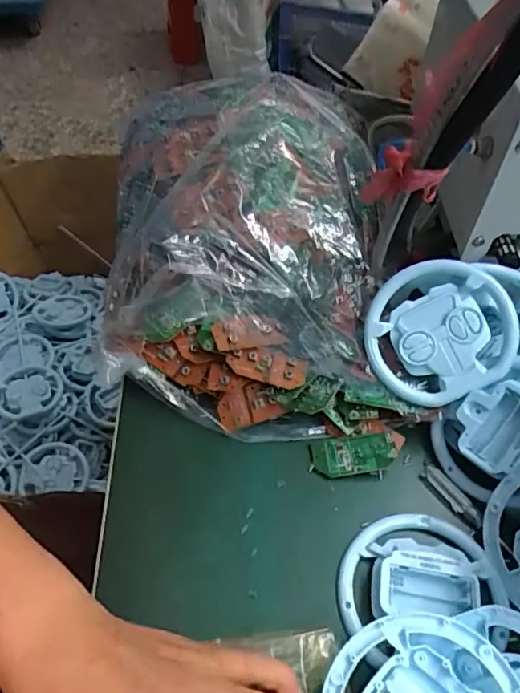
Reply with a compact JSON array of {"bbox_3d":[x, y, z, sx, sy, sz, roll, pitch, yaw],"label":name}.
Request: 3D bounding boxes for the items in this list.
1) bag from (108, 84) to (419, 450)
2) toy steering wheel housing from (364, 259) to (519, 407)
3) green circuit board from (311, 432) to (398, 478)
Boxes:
[{"bbox_3d":[-0.017,-0.091,0.464,0.222,0.131,0.322,-7,52,-6],"label":"bag"},{"bbox_3d":[0.130,-0.011,0.405,0.106,0.018,0.098,0,90,10],"label":"toy steering wheel housing"},{"bbox_3d":[0.069,0.079,0.406,0.061,0.009,0.028,-10,61,3],"label":"green circuit board"}]

